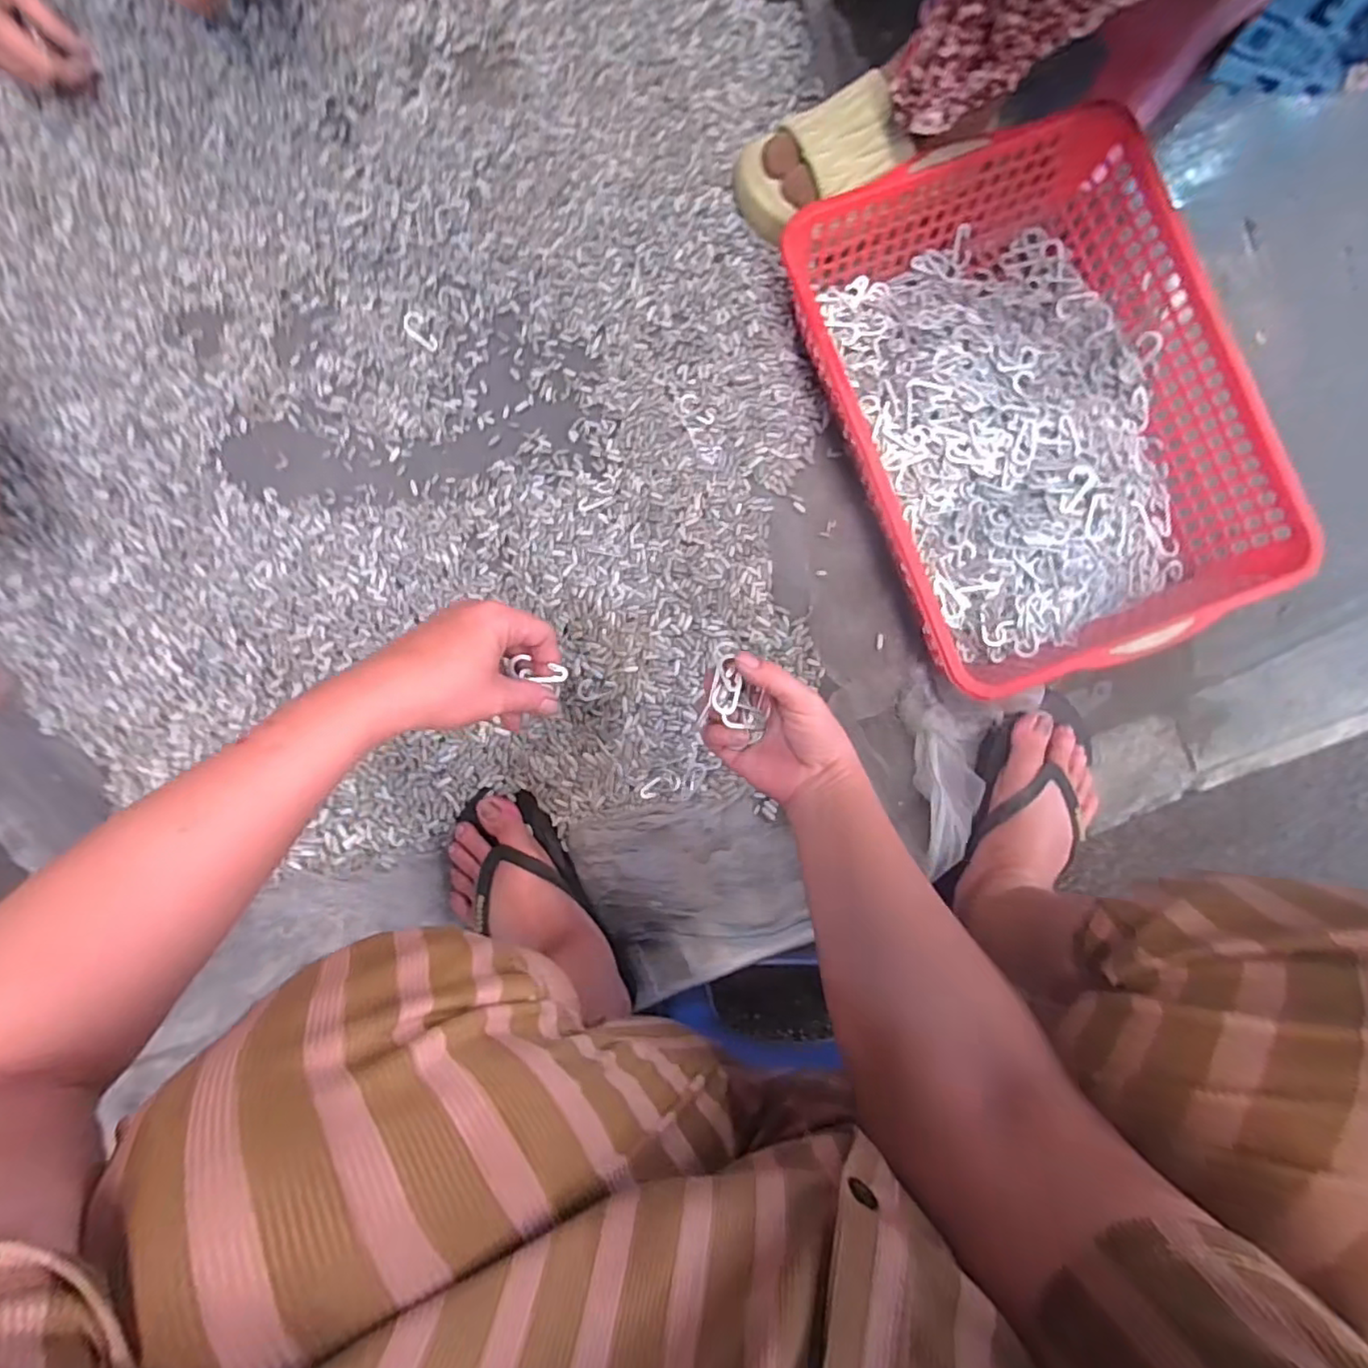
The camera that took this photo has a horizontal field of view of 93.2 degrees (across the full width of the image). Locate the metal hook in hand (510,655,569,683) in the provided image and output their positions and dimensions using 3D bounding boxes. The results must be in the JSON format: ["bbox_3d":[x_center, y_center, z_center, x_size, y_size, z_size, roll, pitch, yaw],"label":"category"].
[{"bbox_3d":[-0.092,-0.009,0.413,0.036,0.009,0.014,15,88,1],"label":"metal hook in hand"}]

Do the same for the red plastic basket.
[{"bbox_3d":[0.276,-0.220,0.538,0.293,0.095,0.407,-20,88,-1],"label":"red plastic basket"}]

